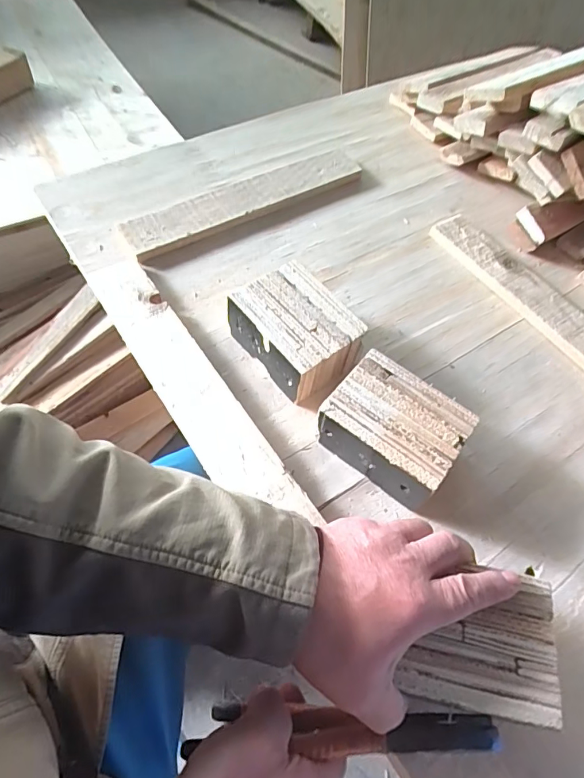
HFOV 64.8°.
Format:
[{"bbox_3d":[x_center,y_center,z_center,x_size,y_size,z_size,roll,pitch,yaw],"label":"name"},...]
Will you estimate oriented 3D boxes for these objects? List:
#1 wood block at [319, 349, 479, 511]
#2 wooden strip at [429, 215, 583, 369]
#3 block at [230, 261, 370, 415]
[{"bbox_3d":[0.093,0.040,0.443,0.126,0.067,0.099,37,62,15],"label":"wood block"},{"bbox_3d":[0.321,-0.107,0.583,0.071,0.014,0.364,-27,65,-20],"label":"wooden strip"},{"bbox_3d":[0.006,-0.059,0.496,0.097,0.066,0.128,-34,68,-23],"label":"block"}]

